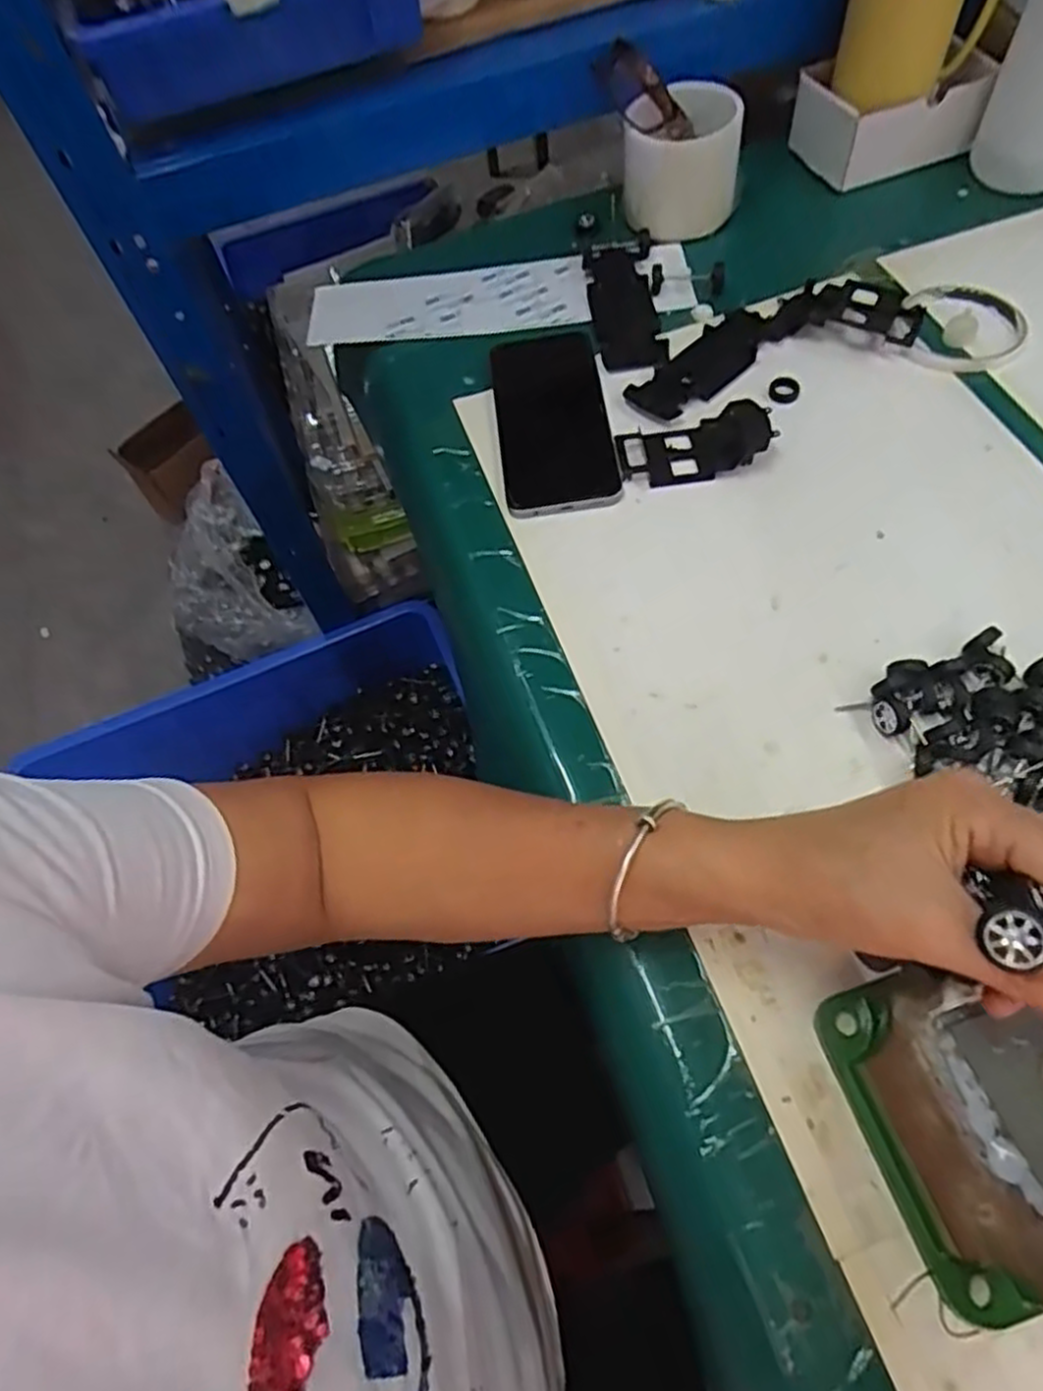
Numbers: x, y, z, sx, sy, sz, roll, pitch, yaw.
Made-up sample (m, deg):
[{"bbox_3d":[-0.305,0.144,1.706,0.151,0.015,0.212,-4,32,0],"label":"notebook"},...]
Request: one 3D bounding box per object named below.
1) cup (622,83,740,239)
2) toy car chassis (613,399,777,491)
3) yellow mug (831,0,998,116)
[{"bbox_3d":[0.125,-0.408,0.590,0.086,0.080,0.093,-3,61,5],"label":"cup"},{"bbox_3d":[0.111,-0.165,0.492,0.093,0.023,0.050,-9,61,1],"label":"toy car chassis"},{"bbox_3d":[0.297,-0.509,0.574,0.099,0.074,0.099,21,64,16],"label":"yellow mug"}]

